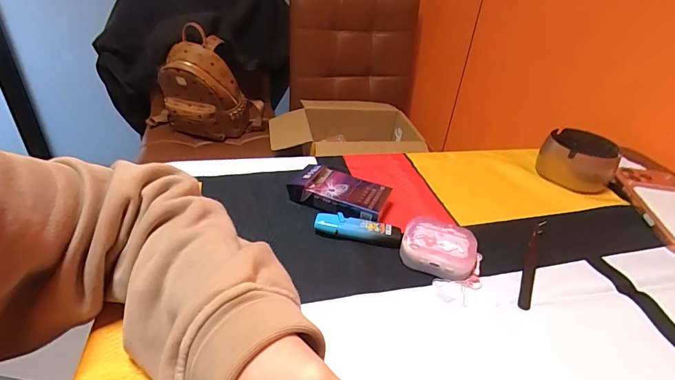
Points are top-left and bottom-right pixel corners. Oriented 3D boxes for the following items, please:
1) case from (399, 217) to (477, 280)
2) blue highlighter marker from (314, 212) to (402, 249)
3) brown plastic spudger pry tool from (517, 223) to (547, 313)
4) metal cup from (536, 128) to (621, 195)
[{"bbox_3d":[0.092,0.054,0.355,0.064,0.027,0.047,15,36,14],"label":"case"},{"bbox_3d":[0.020,0.039,0.378,0.083,0.016,0.022,8,35,4],"label":"blue highlighter marker"},{"bbox_3d":[0.182,0.065,0.363,0.011,0.010,0.124,20,37,20],"label":"brown plastic spudger pry tool"},{"bbox_3d":[0.315,-0.042,0.510,0.086,0.047,0.084,4,34,-3],"label":"metal cup"}]

